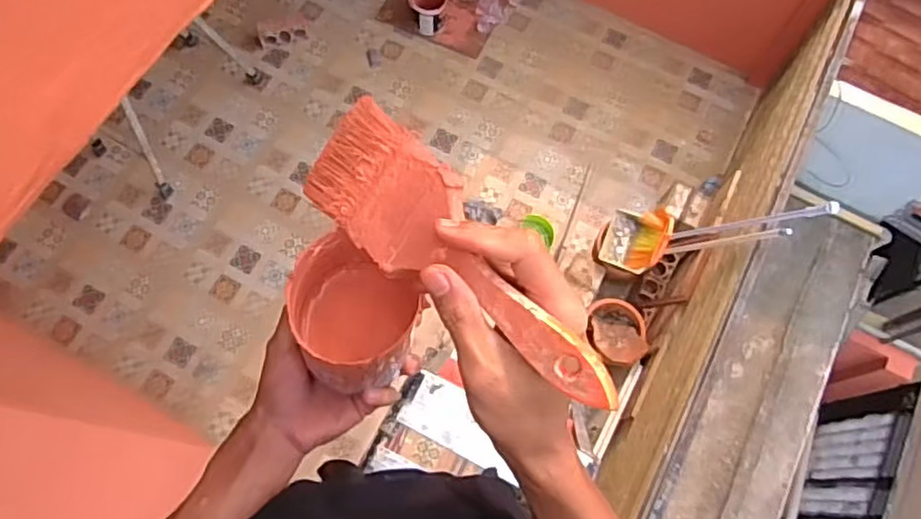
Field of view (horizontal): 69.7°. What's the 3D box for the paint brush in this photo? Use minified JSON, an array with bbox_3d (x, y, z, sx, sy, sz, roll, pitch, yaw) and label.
[{"bbox_3d":[-0.001,0.000,0.329,0.053,0.032,0.193,-42,71,-15],"label":"paint brush"}]

